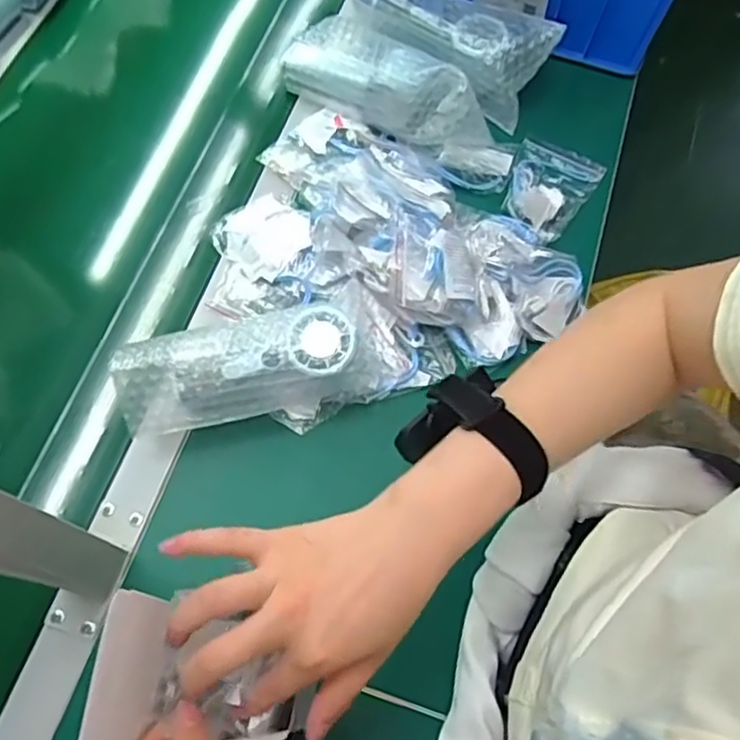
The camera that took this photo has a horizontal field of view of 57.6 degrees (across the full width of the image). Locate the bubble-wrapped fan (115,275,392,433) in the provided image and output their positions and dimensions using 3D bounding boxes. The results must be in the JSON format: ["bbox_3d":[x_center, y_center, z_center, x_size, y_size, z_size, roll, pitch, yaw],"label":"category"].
[{"bbox_3d":[-0.088,-0.004,0.546,0.214,0.071,0.082,-18,70,-10],"label":"bubble-wrapped fan"}]

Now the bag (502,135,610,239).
[{"bbox_3d":[0.177,-0.185,0.669,0.083,0.028,0.117,29,69,9],"label":"bag"}]

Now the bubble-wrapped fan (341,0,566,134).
[{"bbox_3d":[0.081,-0.350,0.704,0.214,0.067,0.078,32,70,10],"label":"bubble-wrapped fan"}]

